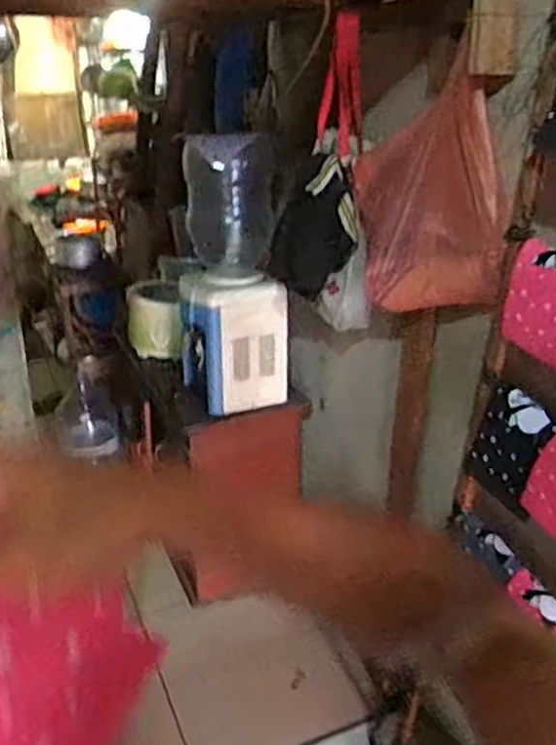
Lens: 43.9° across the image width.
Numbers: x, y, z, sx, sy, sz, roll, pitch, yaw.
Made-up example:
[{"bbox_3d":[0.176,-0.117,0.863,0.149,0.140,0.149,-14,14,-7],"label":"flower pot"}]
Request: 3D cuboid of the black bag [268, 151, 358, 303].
[{"bbox_3d":[0.075,-0.343,1.658,0.082,0.329,0.294,-13,31,-26],"label":"black bag"}]

